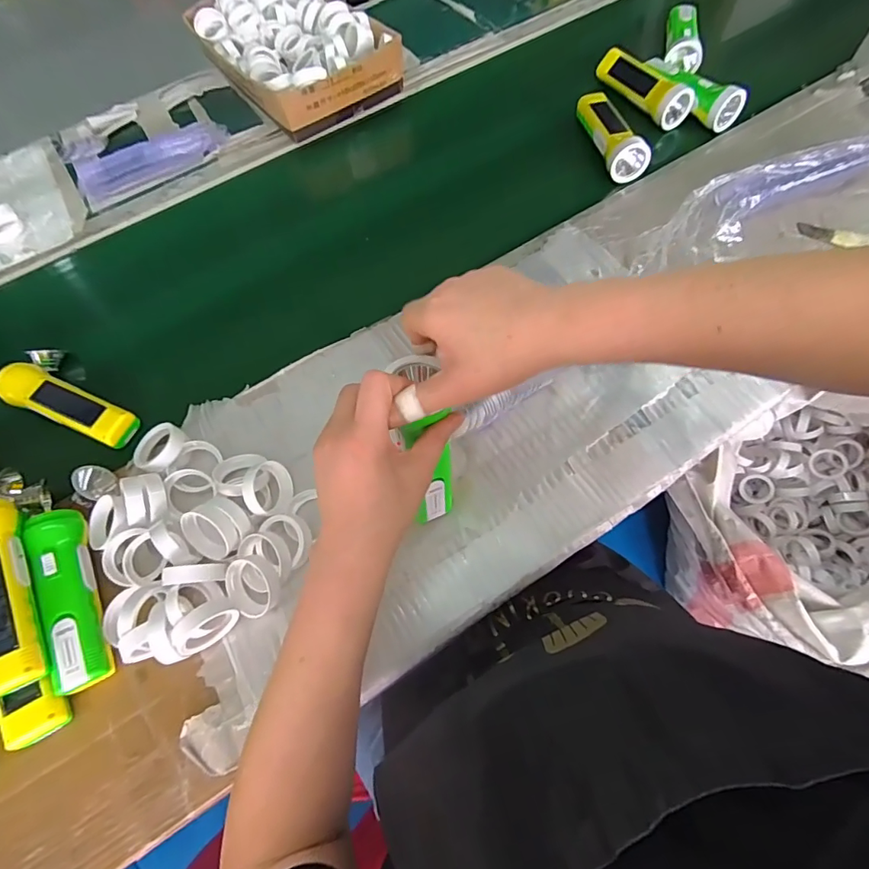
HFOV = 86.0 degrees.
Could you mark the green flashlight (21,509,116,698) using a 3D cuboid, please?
[{"bbox_3d":[-0.339,0.148,0.435,0.037,0.042,0.170,-26,65,-8],"label":"green flashlight"}]

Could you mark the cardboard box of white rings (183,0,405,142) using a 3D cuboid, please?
[{"bbox_3d":[-0.224,-0.610,0.730,0.217,0.070,0.336,-40,67,-14],"label":"cardboard box of white rings"}]

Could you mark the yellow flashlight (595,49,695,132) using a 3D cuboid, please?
[{"bbox_3d":[0.298,-0.503,0.666,0.042,0.047,0.154,-30,70,-12],"label":"yellow flashlight"}]

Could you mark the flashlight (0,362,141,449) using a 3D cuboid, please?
[{"bbox_3d":[-0.419,-0.034,0.531,0.157,0.034,0.047,23,68,10],"label":"flashlight"}]

